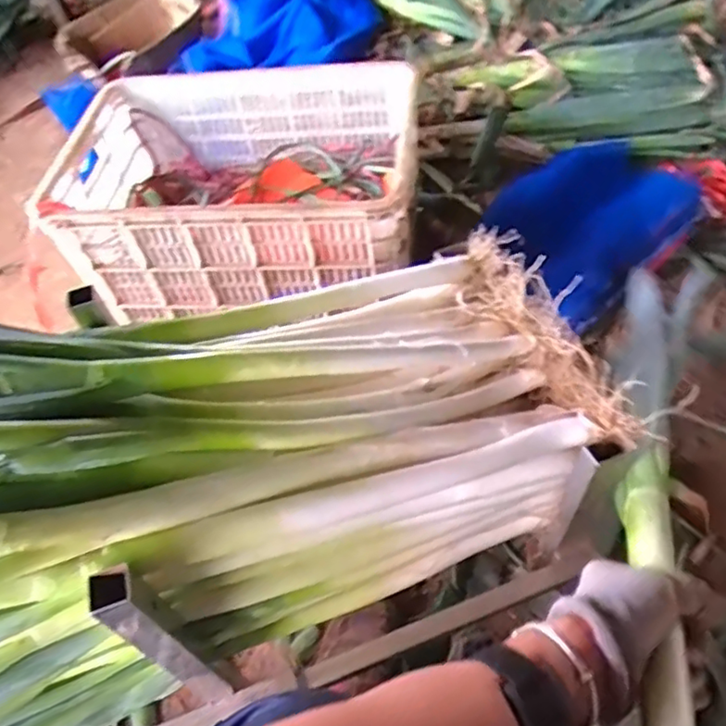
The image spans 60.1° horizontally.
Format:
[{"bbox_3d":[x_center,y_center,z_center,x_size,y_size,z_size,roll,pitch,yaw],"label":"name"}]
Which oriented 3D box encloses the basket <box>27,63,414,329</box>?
[{"bbox_3d":[-0.182,-0.288,0.993,0.519,0.232,0.359,3,51,8],"label":"basket"}]

